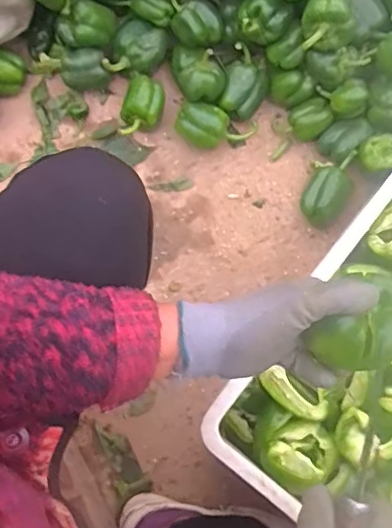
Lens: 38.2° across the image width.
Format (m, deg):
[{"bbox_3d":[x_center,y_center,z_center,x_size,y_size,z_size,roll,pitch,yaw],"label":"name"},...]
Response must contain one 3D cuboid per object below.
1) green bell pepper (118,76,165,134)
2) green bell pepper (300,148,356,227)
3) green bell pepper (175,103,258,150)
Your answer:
[{"bbox_3d":[-0.086,-0.258,0.931,0.067,0.078,0.092,16,77,4],"label":"green bell pepper"},{"bbox_3d":[0.216,-0.119,0.902,0.068,0.064,0.124,34,79,8],"label":"green bell pepper"},{"bbox_3d":[0.033,-0.220,0.925,0.128,0.068,0.057,12,77,3],"label":"green bell pepper"}]

